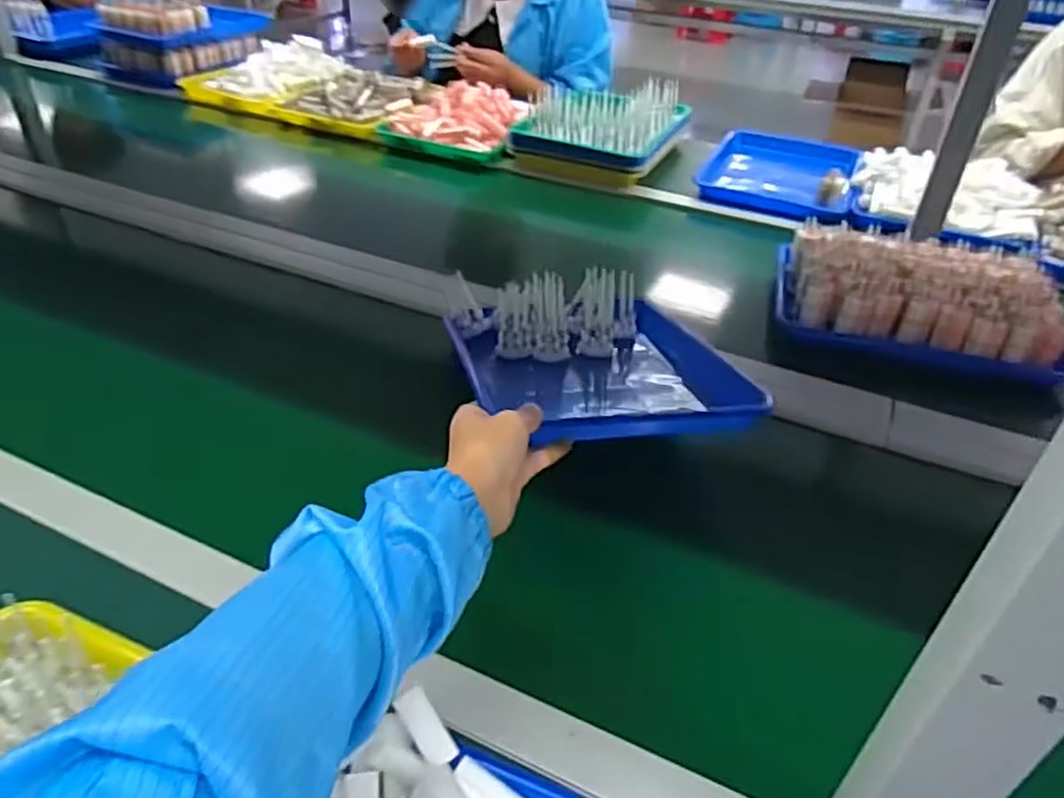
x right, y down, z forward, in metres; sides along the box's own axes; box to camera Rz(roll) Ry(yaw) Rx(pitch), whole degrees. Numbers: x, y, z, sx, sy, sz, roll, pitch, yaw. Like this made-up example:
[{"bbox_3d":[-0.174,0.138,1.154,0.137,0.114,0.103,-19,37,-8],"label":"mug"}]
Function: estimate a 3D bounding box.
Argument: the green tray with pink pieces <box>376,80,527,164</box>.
[{"bbox_3d":[-0.135,-0.509,1.350,0.240,0.076,0.217,14,39,14],"label":"green tray with pink pieces"}]

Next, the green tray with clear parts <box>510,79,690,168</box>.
[{"bbox_3d":[0.121,-0.480,1.277,0.253,0.078,0.273,15,39,16],"label":"green tray with clear parts"}]

